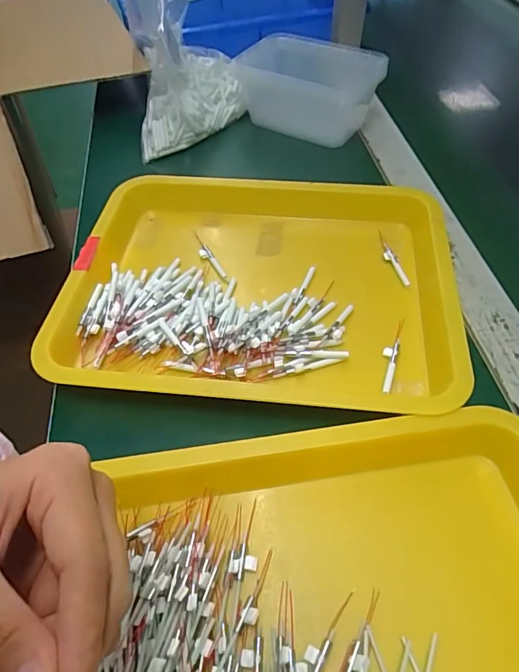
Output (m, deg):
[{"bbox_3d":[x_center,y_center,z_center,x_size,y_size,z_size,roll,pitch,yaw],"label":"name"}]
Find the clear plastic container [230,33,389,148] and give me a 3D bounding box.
[{"bbox_3d":[0.062,-0.333,0.629,0.185,0.097,0.143,5,51,3],"label":"clear plastic container"}]

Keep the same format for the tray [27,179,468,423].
[{"bbox_3d":[-0.002,-0.052,0.422,0.342,0.042,0.264,6,51,4],"label":"tray"}]

